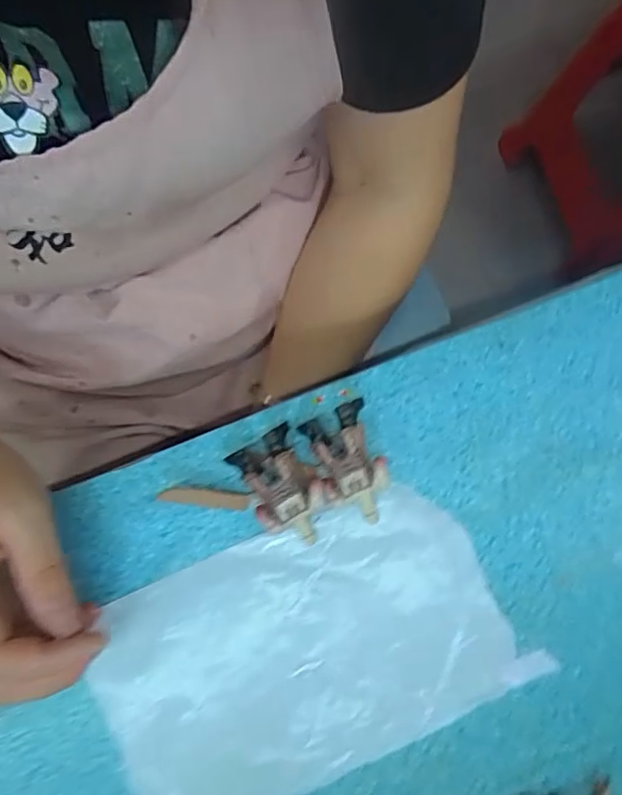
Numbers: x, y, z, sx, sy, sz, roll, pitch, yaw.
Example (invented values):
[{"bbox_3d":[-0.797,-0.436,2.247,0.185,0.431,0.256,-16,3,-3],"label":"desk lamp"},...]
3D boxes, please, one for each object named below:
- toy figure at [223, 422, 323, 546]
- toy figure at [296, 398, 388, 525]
[{"bbox_3d":[-0.015,0.047,0.290,0.034,0.020,0.058,-29,81,-5],"label":"toy figure"},{"bbox_3d":[0.019,0.035,0.290,0.032,0.025,0.059,-20,80,-4],"label":"toy figure"}]

